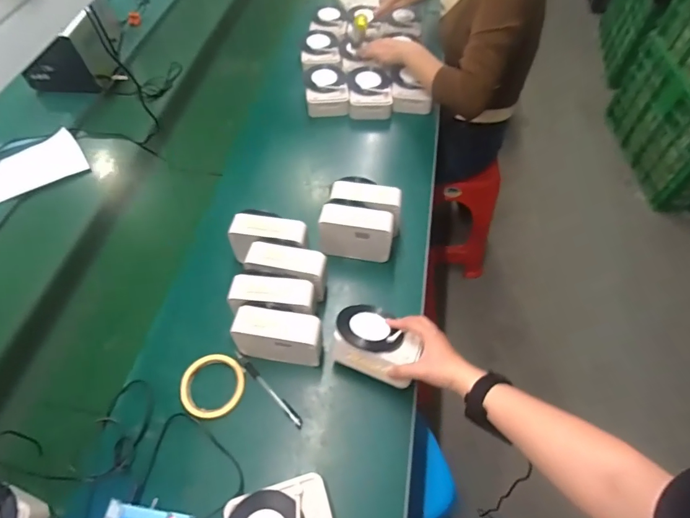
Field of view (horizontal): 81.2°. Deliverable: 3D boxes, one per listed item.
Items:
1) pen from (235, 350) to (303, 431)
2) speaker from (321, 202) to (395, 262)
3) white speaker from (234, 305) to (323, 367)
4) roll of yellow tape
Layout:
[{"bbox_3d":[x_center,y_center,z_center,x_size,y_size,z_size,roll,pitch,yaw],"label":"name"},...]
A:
[{"bbox_3d":[-0.117,0.196,0.614,0.149,0.012,0.014,40,66,23],"label":"pen"},{"bbox_3d":[0.020,-0.044,0.712,0.126,0.088,0.065,10,58,7],"label":"speaker"},{"bbox_3d":[-0.101,0.119,0.611,0.132,0.095,0.051,7,58,6],"label":"white speaker"},{"bbox_3d":[-0.201,0.193,0.613,0.094,0.011,0.094,-1,58,1],"label":"roll of yellow tape"}]

